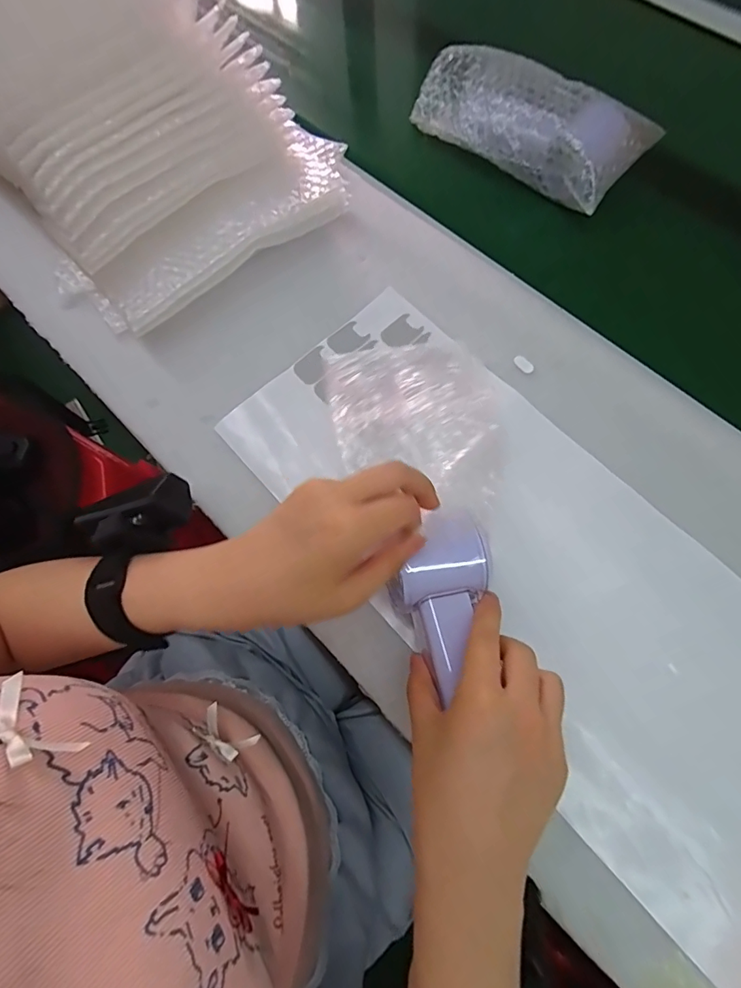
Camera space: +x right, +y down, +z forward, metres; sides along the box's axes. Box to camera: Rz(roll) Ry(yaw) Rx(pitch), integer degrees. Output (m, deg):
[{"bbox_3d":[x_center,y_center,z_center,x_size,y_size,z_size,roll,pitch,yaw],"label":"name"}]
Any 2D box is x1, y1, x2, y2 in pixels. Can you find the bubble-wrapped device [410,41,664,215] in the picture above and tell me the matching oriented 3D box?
[{"bbox_3d":[0.147,-0.344,0.440,0.200,0.068,0.089,40,78,15],"label":"bubble-wrapped device"}]

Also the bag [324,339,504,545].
[{"bbox_3d":[0.035,-0.044,0.341,0.113,0.035,0.166,-10,52,-2],"label":"bag"}]

